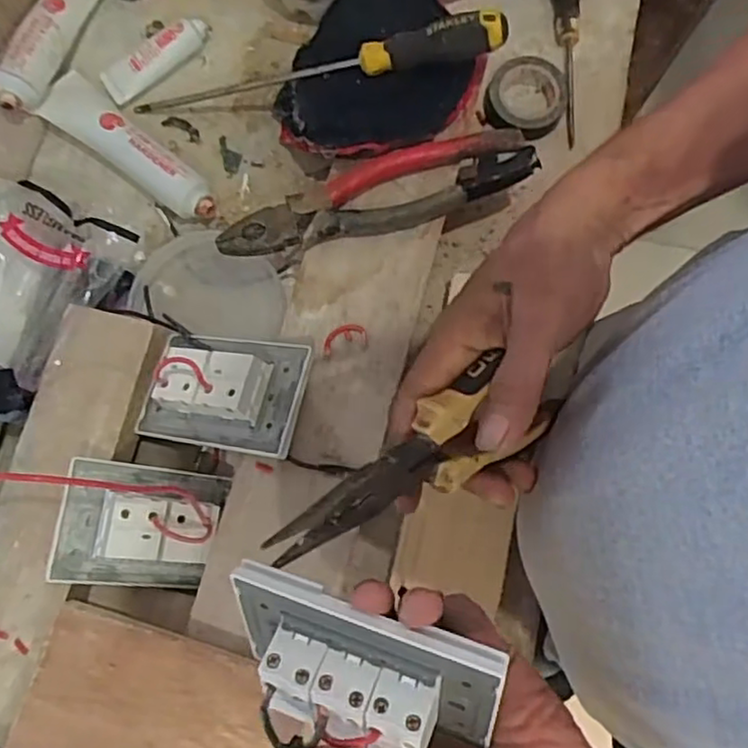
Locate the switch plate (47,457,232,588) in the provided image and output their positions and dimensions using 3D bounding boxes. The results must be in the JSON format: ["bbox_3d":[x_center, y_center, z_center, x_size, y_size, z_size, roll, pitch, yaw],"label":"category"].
[{"bbox_3d":[-0.150,0.101,0.439,0.102,0.037,0.079,13,80,-28],"label":"switch plate"}]

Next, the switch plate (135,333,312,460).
[{"bbox_3d":[-0.108,0.007,0.451,0.120,0.040,0.079,7,74,23],"label":"switch plate"}]

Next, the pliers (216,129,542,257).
[{"bbox_3d":[0.004,-0.129,0.482,0.229,0.015,0.055,-16,79,-4],"label":"pliers"}]

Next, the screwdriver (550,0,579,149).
[{"bbox_3d":[0.159,-0.281,0.555,0.027,0.020,0.180,2,79,0],"label":"screwdriver"}]

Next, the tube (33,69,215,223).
[{"bbox_3d":[-0.193,-0.180,0.534,0.169,0.033,0.044,36,80,6],"label":"tube"}]

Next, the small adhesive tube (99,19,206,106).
[{"bbox_3d":[-0.180,-0.262,0.555,0.096,0.023,0.031,-35,81,-7],"label":"small adhesive tube"}]

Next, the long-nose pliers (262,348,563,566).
[{"bbox_3d":[0.023,0.040,0.327,0.164,0.031,0.048,-29,80,-23],"label":"long-nose pliers"}]

